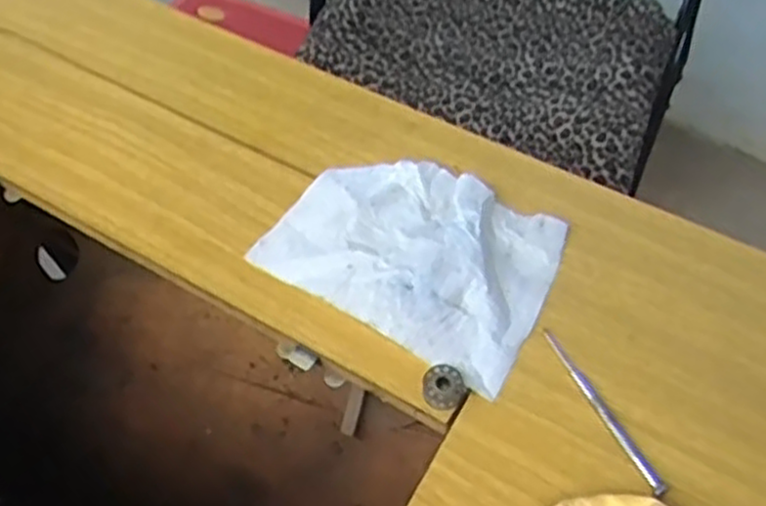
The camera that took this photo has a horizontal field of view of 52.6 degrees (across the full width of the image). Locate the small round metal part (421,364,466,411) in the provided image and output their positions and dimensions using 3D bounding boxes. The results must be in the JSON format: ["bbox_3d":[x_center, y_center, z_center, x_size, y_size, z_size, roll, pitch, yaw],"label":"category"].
[{"bbox_3d":[0.031,0.069,0.397,0.021,0.010,0.020,-2,59,3],"label":"small round metal part"}]

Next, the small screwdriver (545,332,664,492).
[{"bbox_3d":[0.109,0.077,0.388,0.008,0.007,0.097,-27,61,-11],"label":"small screwdriver"}]

